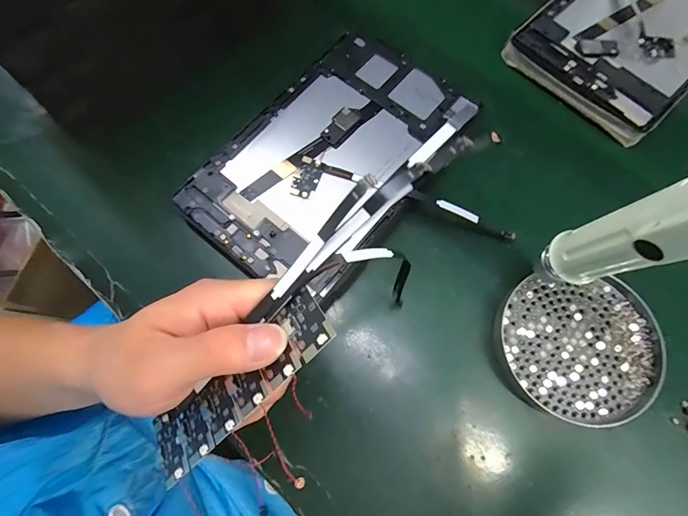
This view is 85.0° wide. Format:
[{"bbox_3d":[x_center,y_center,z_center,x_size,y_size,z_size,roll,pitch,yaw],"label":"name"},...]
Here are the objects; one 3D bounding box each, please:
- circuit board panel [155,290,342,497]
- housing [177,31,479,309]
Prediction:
[{"bbox_3d":[-0.055,0.067,0.186,0.129,0.004,0.035,-41,59,19],"label":"circuit board panel"},{"bbox_3d":[-0.009,-0.088,0.317,0.146,0.012,0.235,39,76,12],"label":"housing"}]

